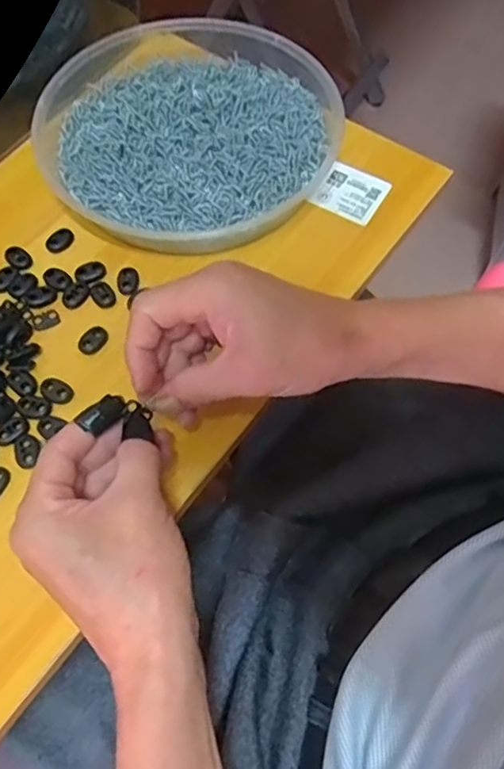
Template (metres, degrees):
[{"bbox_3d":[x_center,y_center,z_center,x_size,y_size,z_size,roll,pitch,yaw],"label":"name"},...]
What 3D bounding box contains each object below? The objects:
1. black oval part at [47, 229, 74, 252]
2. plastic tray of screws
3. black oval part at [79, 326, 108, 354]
[{"bbox_3d":[-0.140,-0.106,0.449,0.015,0.004,0.021,31,68,15],"label":"black oval part"},{"bbox_3d":[-0.051,-0.196,0.470,0.205,0.030,0.221,36,69,17],"label":"plastic tray of screws"},{"bbox_3d":[-0.107,-0.030,0.412,0.016,0.006,0.021,36,69,17],"label":"black oval part"}]

